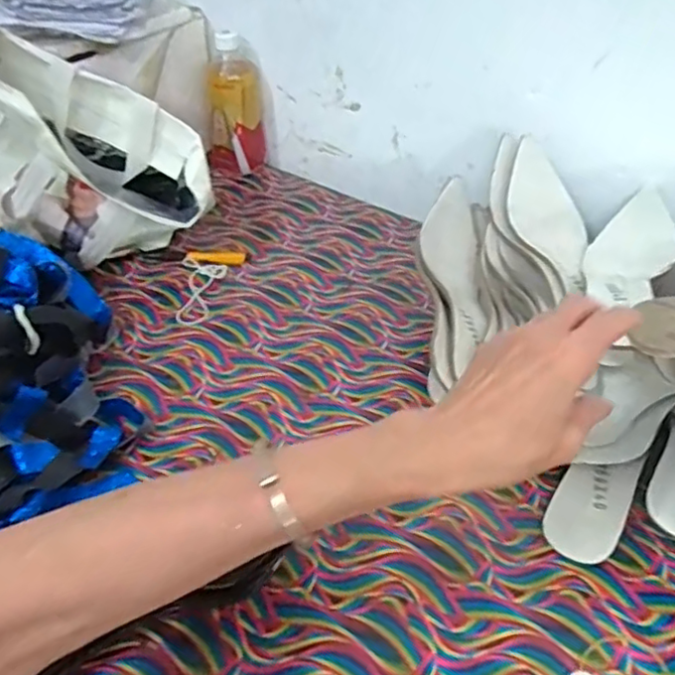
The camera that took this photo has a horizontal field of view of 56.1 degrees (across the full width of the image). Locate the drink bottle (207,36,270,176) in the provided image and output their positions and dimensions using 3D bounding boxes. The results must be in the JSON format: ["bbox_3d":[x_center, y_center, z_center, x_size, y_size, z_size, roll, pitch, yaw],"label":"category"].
[{"bbox_3d":[-0.137,-0.315,0.866,0.084,0.161,0.078,-7,42,-9],"label":"drink bottle"}]

